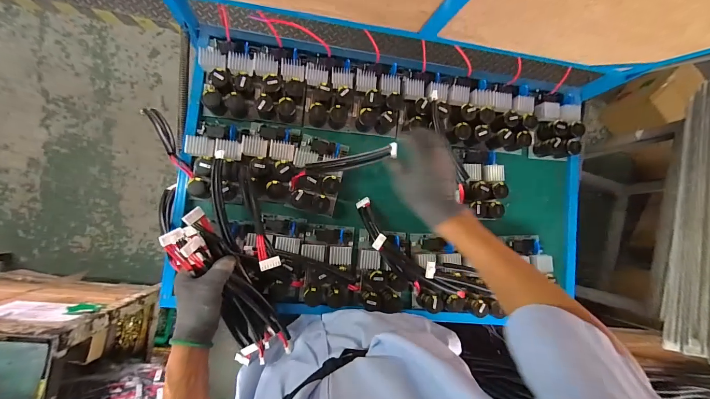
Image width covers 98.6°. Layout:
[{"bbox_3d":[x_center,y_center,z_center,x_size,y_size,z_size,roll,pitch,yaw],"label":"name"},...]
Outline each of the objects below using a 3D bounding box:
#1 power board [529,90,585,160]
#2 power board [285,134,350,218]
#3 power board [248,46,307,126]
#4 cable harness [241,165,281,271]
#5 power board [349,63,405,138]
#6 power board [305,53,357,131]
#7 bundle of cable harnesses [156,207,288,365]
[{"bbox_3d":[0.447,-0.171,0.687,0.108,0.061,0.150,3,85,-8],"label":"power board"},{"bbox_3d":[-0.073,-0.050,0.602,0.096,0.060,0.152,13,84,-7],"label":"power board"},{"bbox_3d":[-0.152,-0.231,0.613,0.105,0.071,0.144,7,85,-7],"label":"power board"},{"bbox_3d":[-0.163,0.014,0.494,0.026,0.036,0.210,-21,60,-9],"label":"cable harness"},{"bbox_3d":[0.050,-0.210,0.628,0.100,0.057,0.142,7,85,-7],"label":"power board"},{"bbox_3d":[-0.052,-0.224,0.628,0.100,0.061,0.147,3,85,-8],"label":"power board"},{"bbox_3d":[-0.208,0.160,0.494,0.101,0.057,0.307,-26,115,-9],"label":"bundle of cable harnesses"}]

